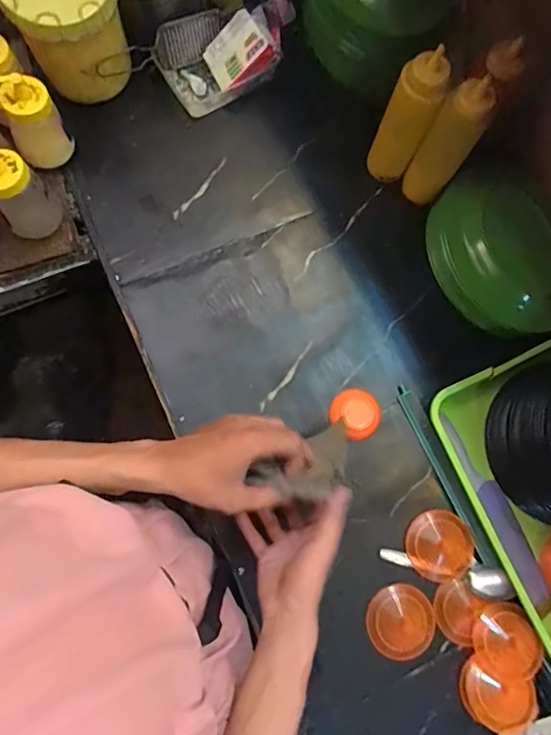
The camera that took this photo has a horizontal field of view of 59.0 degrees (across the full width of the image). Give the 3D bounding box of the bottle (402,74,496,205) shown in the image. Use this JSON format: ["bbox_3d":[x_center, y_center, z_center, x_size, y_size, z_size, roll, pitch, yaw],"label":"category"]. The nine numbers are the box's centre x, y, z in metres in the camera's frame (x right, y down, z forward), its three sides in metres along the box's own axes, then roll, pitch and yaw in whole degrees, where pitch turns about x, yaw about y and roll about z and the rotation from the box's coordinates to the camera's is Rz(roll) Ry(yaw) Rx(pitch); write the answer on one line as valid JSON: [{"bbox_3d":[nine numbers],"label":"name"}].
[{"bbox_3d":[0.214,-0.277,0.622,0.057,0.187,0.048,33,78,3],"label":"bottle"}]

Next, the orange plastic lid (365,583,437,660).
[{"bbox_3d":[0.154,0.310,0.593,0.082,0.010,0.081,-30,82,-9],"label":"orange plastic lid"}]

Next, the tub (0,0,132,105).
[{"bbox_3d":[-0.264,-0.455,0.645,0.127,0.171,0.129,1,79,-3],"label":"tub"}]

